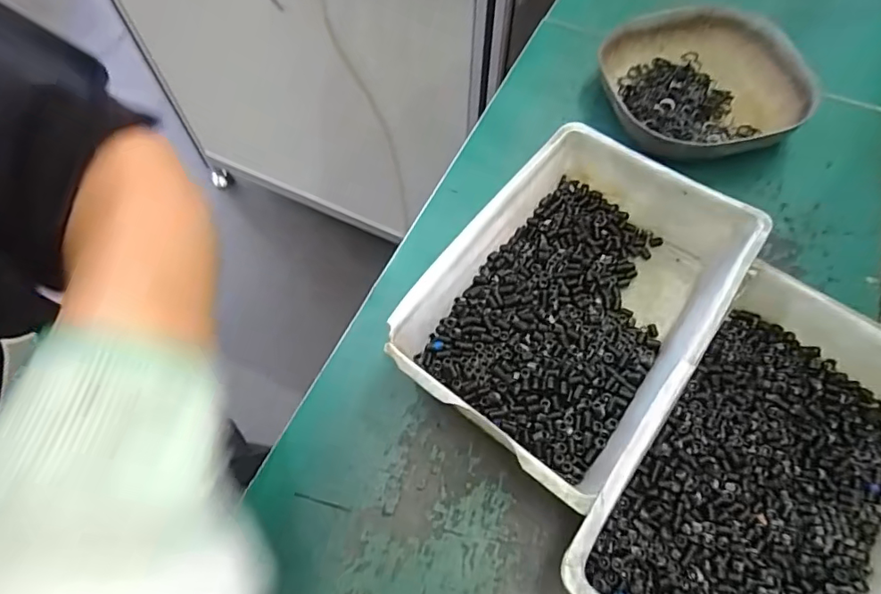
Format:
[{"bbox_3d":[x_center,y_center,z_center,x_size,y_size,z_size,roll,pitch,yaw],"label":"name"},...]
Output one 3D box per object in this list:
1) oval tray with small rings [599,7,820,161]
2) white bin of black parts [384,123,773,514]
[{"bbox_3d":[0.201,-0.167,0.411,0.145,0.030,0.141,-17,63,-7],"label":"oval tray with small rings"},{"bbox_3d":[0.077,0.002,0.312,0.138,0.054,0.198,35,69,18],"label":"white bin of black parts"}]

